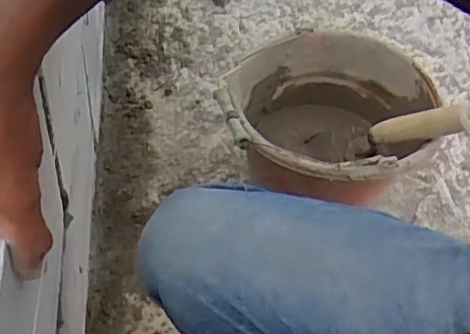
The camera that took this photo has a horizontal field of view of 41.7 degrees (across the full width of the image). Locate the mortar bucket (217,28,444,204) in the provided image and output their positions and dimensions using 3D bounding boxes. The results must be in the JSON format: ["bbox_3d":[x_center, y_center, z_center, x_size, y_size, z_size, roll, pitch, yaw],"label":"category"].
[{"bbox_3d":[0.132,-0.056,0.886,0.266,0.176,0.260,15,50,4],"label":"mortar bucket"}]

